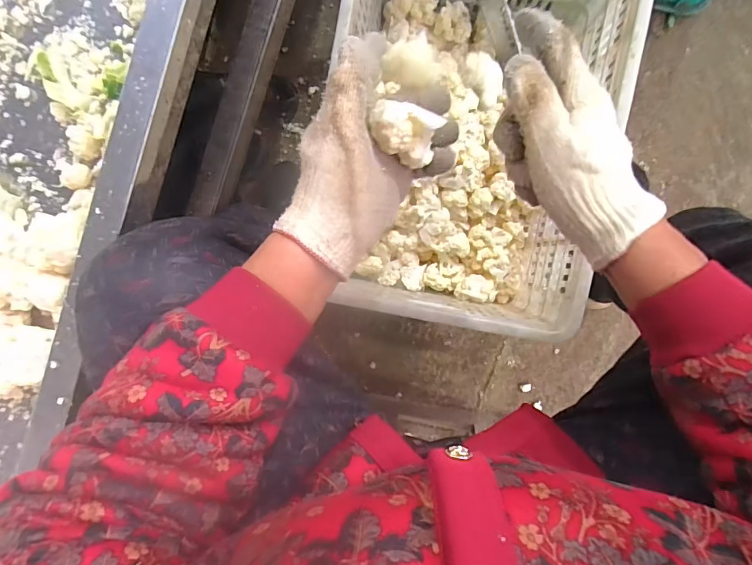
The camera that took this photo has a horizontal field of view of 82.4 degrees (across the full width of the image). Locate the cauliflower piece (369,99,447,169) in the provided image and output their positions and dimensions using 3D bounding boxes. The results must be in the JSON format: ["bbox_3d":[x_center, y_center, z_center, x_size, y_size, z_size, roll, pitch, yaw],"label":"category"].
[{"bbox_3d":[0.022,-0.111,0.317,0.043,0.043,0.032,28,95,6],"label":"cauliflower piece"}]

